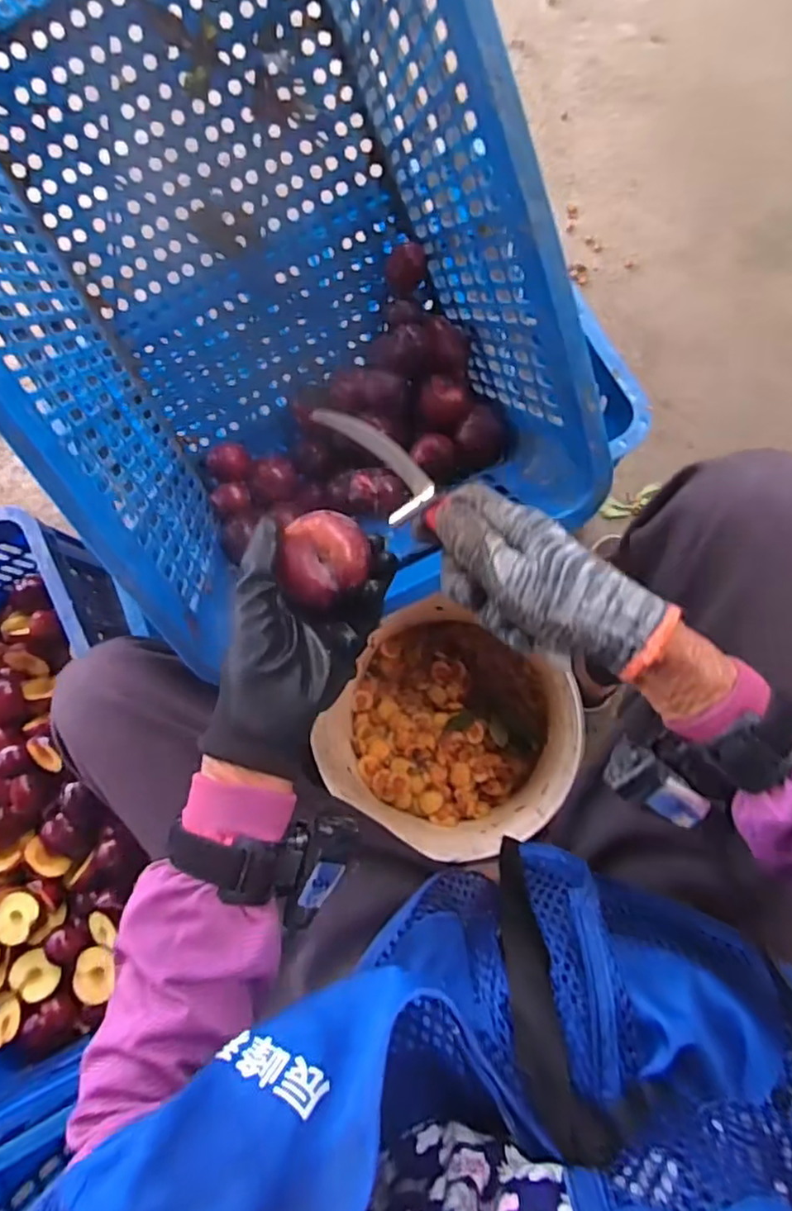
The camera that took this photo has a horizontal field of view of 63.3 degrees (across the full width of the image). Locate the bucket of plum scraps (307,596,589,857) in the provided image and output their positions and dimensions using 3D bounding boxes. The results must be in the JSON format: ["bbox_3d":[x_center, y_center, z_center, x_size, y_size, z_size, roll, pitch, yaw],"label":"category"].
[{"bbox_3d":[0.053,0.132,0.713,0.220,0.192,0.231,-1,83,7],"label":"bucket of plum scraps"}]

